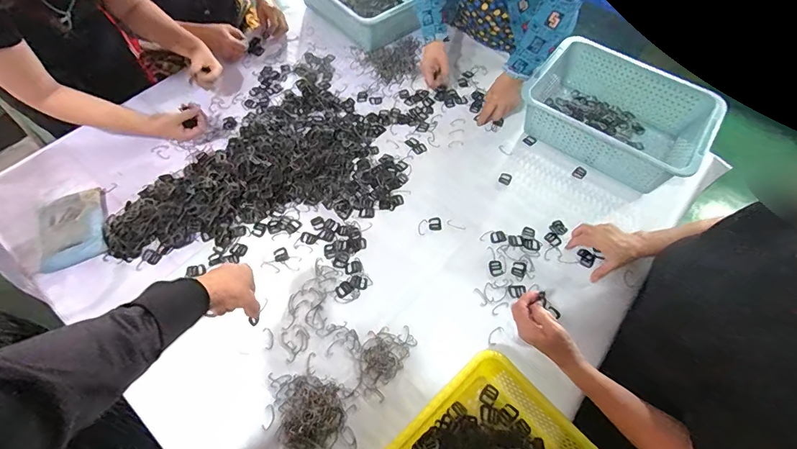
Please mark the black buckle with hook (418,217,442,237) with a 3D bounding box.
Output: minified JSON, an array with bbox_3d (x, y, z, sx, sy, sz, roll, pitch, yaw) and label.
[{"bbox_3d":[0.066,0.002,0.845,0.054,0.004,0.033,-19,60,-13],"label":"black buckle with hook"}]

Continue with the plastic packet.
[{"bbox_3d":[-0.649,0.008,0.801,0.120,0.035,0.151,-22,61,-14],"label":"plastic packet"}]

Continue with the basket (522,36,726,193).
[{"bbox_3d":[0.517,-0.268,0.959,0.381,0.111,0.286,33,63,18],"label":"basket"}]

